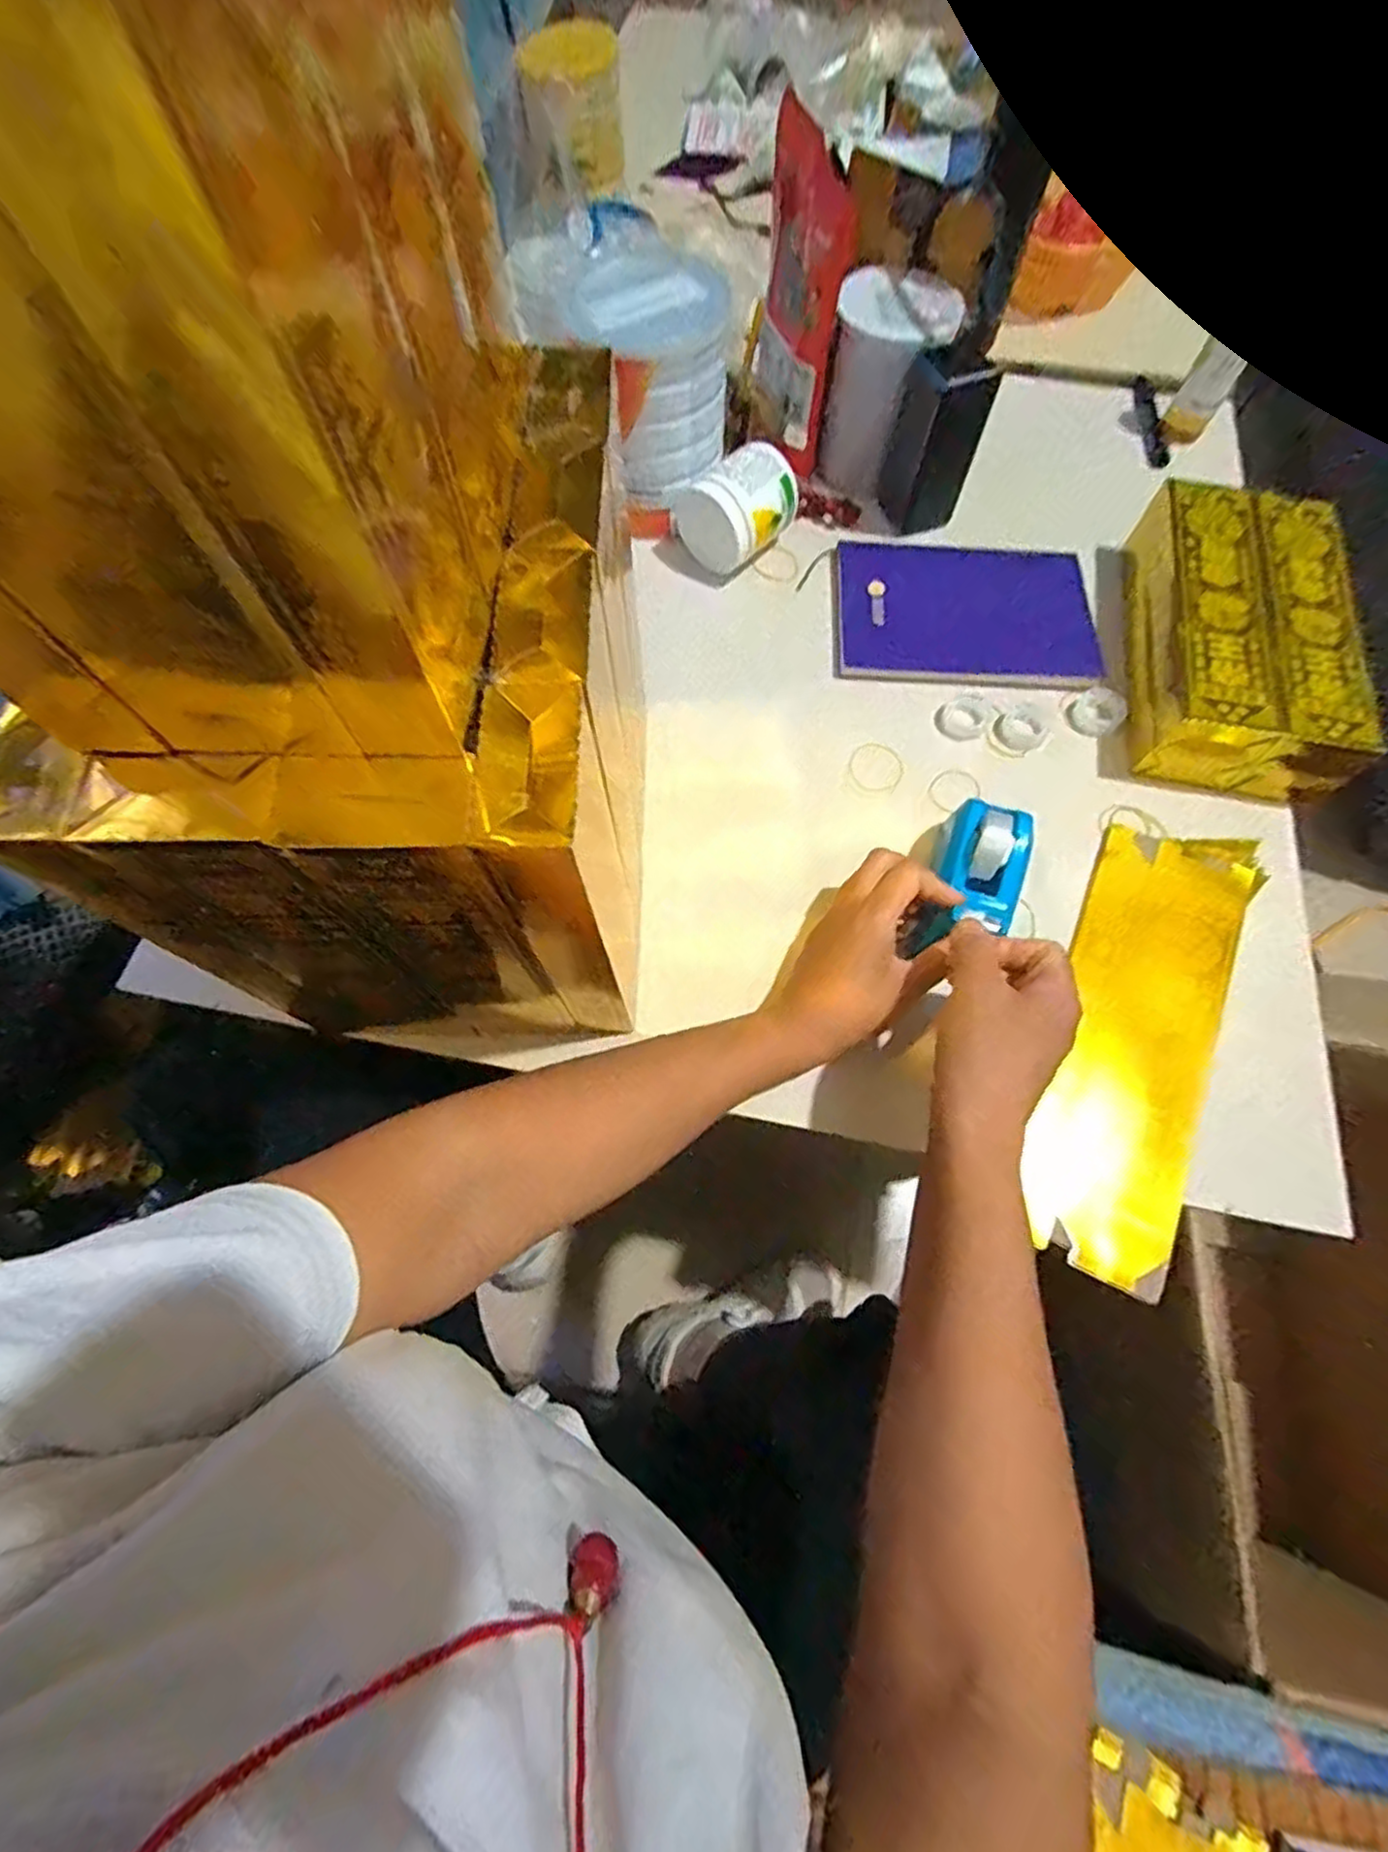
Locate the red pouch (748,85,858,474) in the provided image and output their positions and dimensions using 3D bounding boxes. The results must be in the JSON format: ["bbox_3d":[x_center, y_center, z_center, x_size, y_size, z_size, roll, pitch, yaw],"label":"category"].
[{"bbox_3d":[0.085,-0.518,0.604,0.032,0.199,0.124,-14,67,-6],"label":"red pouch"}]

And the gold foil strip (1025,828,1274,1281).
[{"bbox_3d":[0.293,0.064,0.480,0.100,0.009,0.311,23,70,17],"label":"gold foil strip"}]

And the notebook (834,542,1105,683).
[{"bbox_3d":[0.229,-0.271,0.618,0.211,0.016,0.149,3,66,2],"label":"notebook"}]

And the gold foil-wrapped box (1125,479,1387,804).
[{"bbox_3d":[0.426,-0.226,0.567,0.145,0.073,0.254,13,69,6],"label":"gold foil-wrapped box"}]

